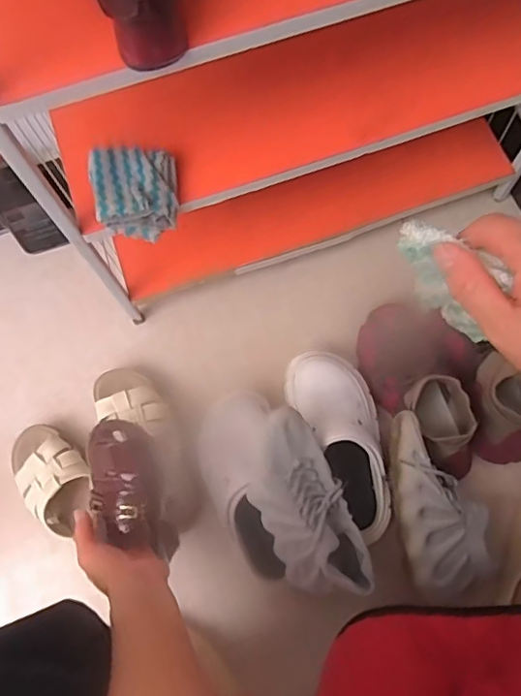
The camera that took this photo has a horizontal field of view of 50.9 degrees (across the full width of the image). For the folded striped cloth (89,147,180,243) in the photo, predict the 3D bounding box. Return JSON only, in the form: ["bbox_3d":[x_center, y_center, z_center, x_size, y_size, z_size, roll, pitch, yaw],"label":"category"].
[{"bbox_3d":[-0.135,-0.170,0.600,0.089,0.040,0.092,-12,73,-1],"label":"folded striped cloth"}]

